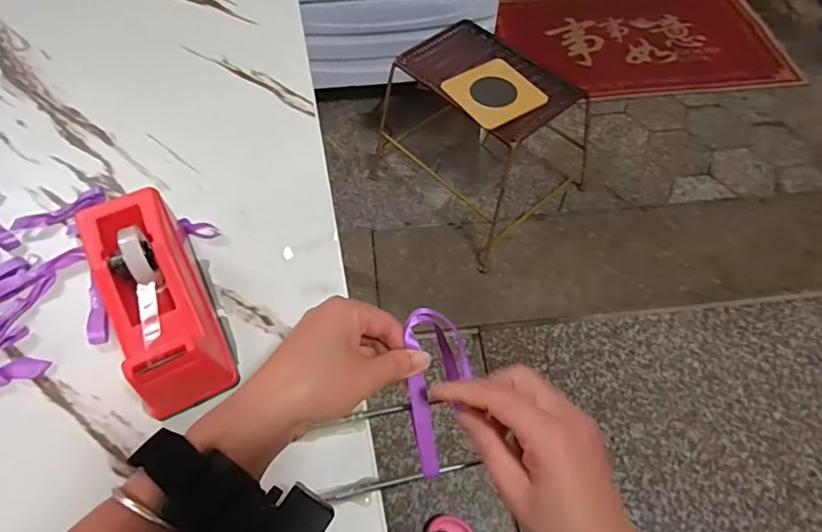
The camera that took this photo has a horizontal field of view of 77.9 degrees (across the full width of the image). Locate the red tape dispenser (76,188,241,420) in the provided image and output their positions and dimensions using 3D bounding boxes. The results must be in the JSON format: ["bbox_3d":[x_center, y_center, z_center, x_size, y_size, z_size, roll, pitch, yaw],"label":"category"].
[{"bbox_3d":[-0.179,0.024,0.360,0.062,0.076,0.153,-25,61,-16],"label":"red tape dispenser"}]

